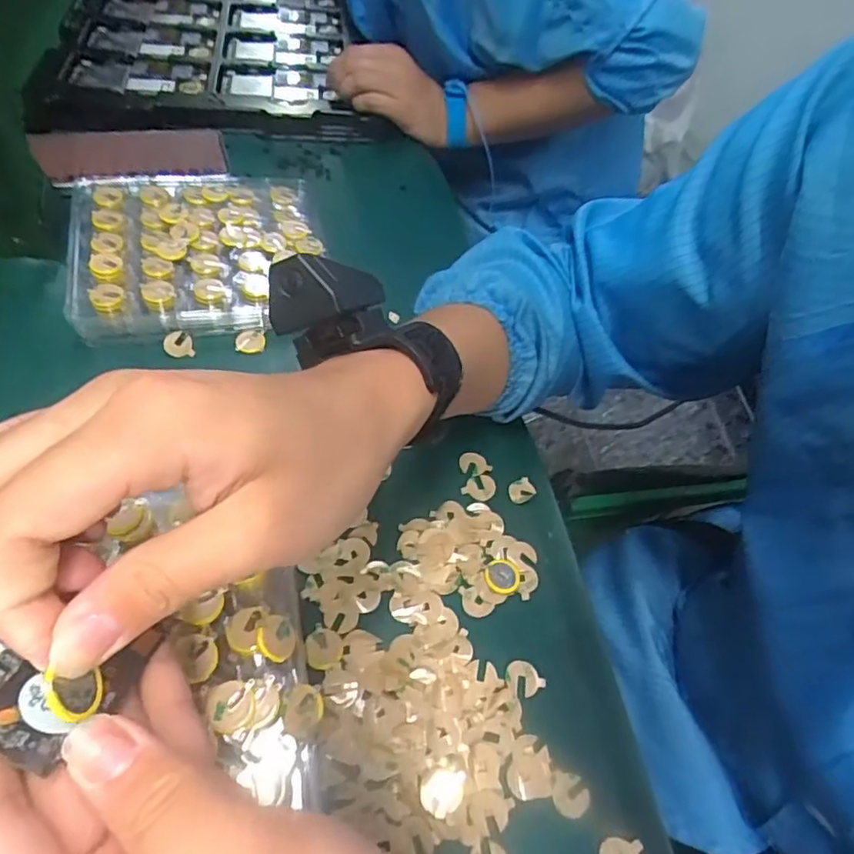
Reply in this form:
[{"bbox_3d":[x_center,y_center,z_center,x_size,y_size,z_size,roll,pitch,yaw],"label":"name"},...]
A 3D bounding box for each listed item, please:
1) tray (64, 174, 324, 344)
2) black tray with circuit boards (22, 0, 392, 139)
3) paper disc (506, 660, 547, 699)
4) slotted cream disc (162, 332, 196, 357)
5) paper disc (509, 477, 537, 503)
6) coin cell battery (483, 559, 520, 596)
[{"bbox_3d":[-0.167,-0.135,0.429,0.163,0.021,0.149,-8,60,-16],"label":"tray"},{"bbox_3d":[-0.234,-0.467,0.664,0.294,0.031,0.466,-3,54,-9],"label":"black tray with circuit boards"},{"bbox_3d":[0.050,0.130,0.304,0.018,0.004,0.018,3,53,-4],"label":"paper disc"},{"bbox_3d":[-0.167,-0.056,0.395,0.019,0.017,0.004,-4,9,-11],"label":"slotted cream disc"},{"bbox_3d":[0.060,0.040,0.370,0.018,0.004,0.015,-21,59,-21],"label":"paper disc"},{"bbox_3d":[0.043,0.085,0.333,0.020,0.004,0.020,3,53,-4],"label":"coin cell battery"}]

